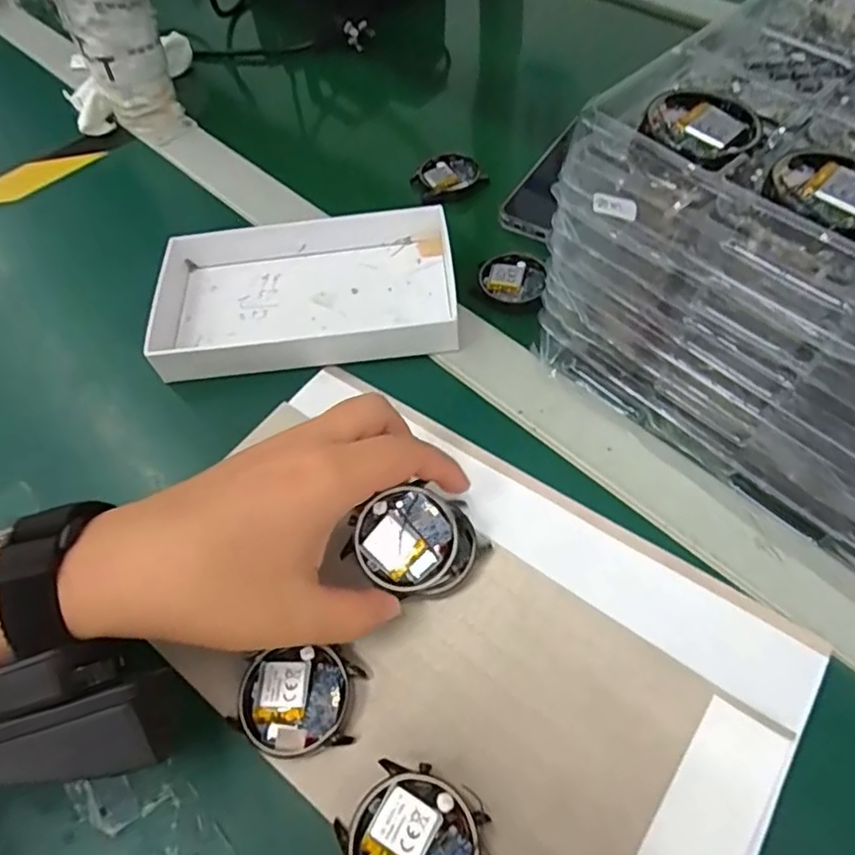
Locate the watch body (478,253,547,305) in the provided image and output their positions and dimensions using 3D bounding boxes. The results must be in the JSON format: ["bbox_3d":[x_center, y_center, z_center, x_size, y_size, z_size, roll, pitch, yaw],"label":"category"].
[{"bbox_3d":[0.055,-0.096,0.389,0.041,0.010,0.044,2,57,5],"label":"watch body"}]

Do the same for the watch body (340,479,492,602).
[{"bbox_3d":[-0.004,0.052,0.270,0.056,0.012,0.049,42,83,-6],"label":"watch body"}]

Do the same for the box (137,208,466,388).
[{"bbox_3d":[-0.077,-0.080,0.367,0.184,0.032,0.105,-7,56,-1],"label":"box"}]

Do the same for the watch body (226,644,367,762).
[{"bbox_3d":[-0.054,0.113,0.250,0.049,0.010,0.040,-2,56,2],"label":"watch body"}]

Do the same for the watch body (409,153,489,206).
[{"bbox_3d":[0.017,-0.185,0.449,0.050,0.015,0.038,-23,58,-11],"label":"watch body"}]

